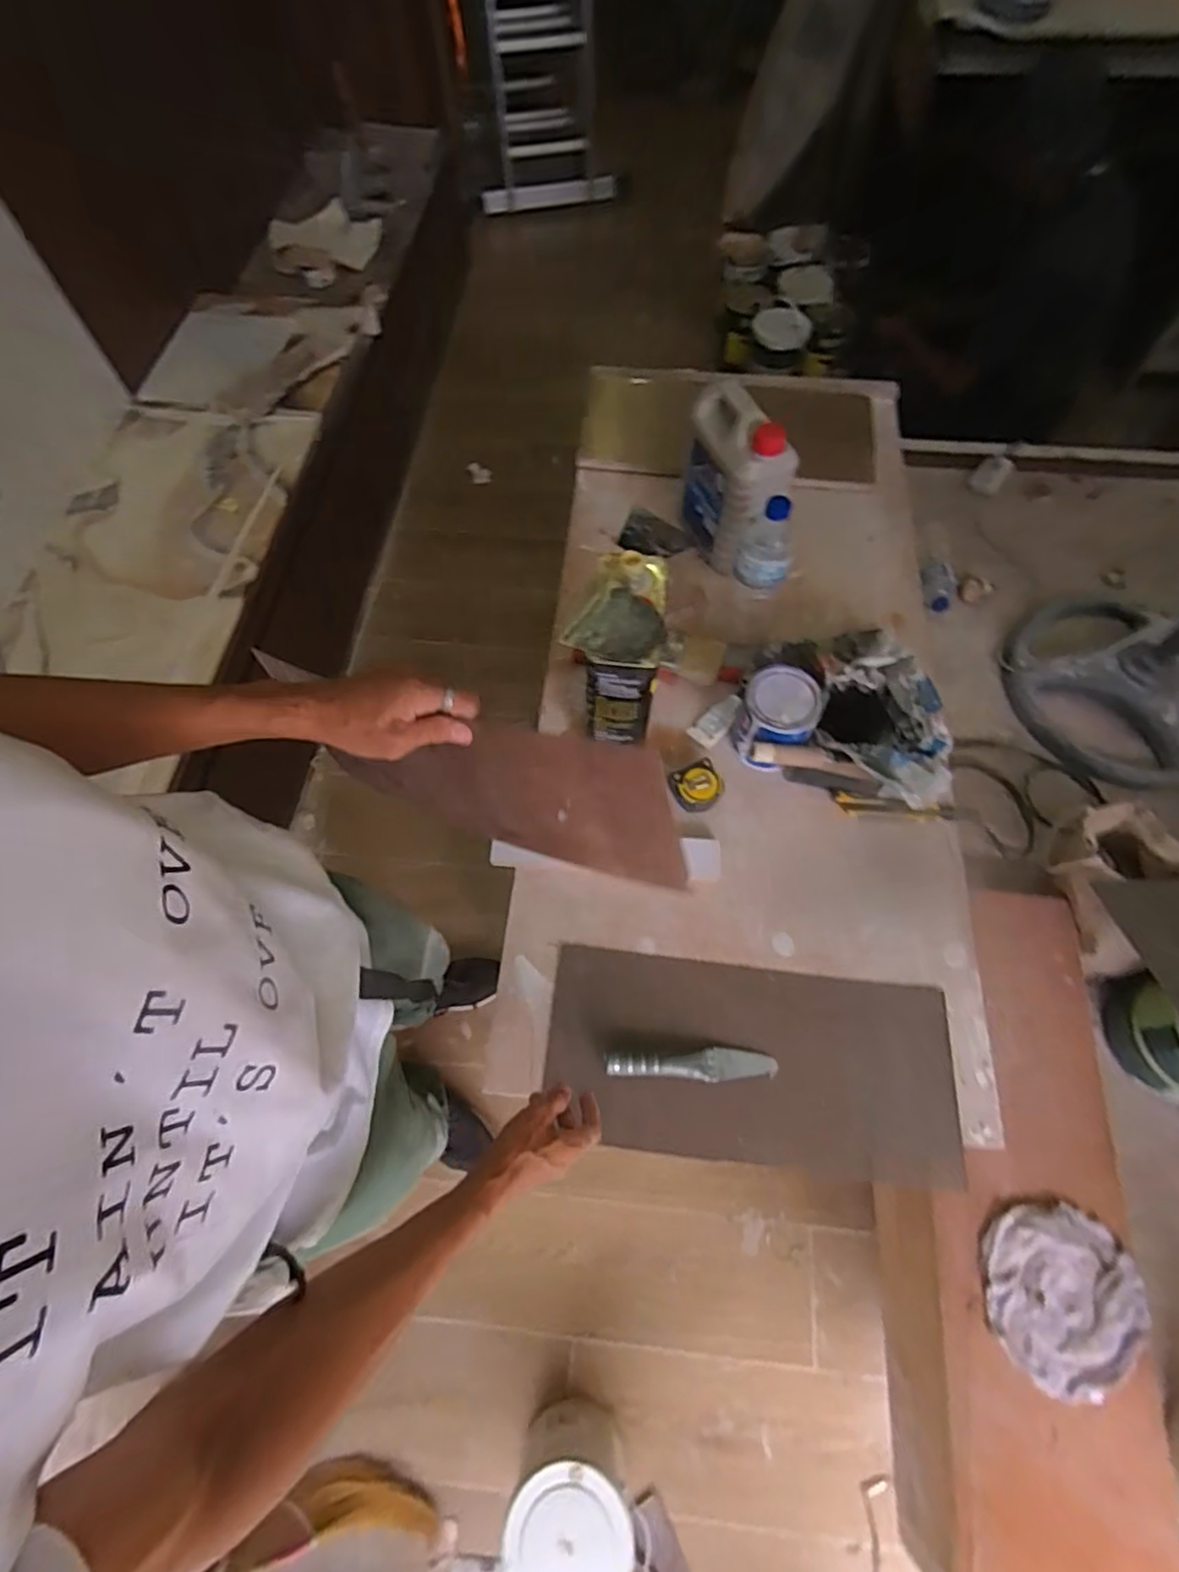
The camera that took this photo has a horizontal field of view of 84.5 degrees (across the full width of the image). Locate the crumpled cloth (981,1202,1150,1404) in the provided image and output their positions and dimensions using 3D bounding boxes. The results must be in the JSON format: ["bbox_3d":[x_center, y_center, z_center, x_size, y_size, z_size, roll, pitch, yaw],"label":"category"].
[{"bbox_3d":[0.566,0.609,0.780,0.169,0.027,0.191,28,69,13],"label":"crumpled cloth"}]

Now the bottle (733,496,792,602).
[{"bbox_3d":[0.241,-0.324,0.887,0.080,0.127,0.065,10,66,5],"label":"bottle"}]

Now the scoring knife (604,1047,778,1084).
[{"bbox_3d":[0.122,0.330,0.770,0.202,0.023,0.035,0,65,1],"label":"scoring knife"}]

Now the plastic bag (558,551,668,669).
[{"bbox_3d":[0.046,-0.214,0.783,0.114,0.041,0.170,19,67,10],"label":"plastic bag"}]

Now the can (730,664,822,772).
[{"bbox_3d":[0.260,-0.092,0.918,0.098,0.108,0.112,23,68,11],"label":"can"}]

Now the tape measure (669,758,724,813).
[{"bbox_3d":[0.152,0.002,0.922,0.071,0.035,0.068,-22,67,-9],"label":"tape measure"}]

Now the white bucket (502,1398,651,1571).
[{"bbox_3d":[-0.020,1.046,0.945,0.187,0.214,0.187,-9,65,-3],"label":"white bucket"}]

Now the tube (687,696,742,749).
[{"bbox_3d":[0.193,-0.100,0.980,0.092,0.014,0.046,-46,72,0],"label":"tube"}]

